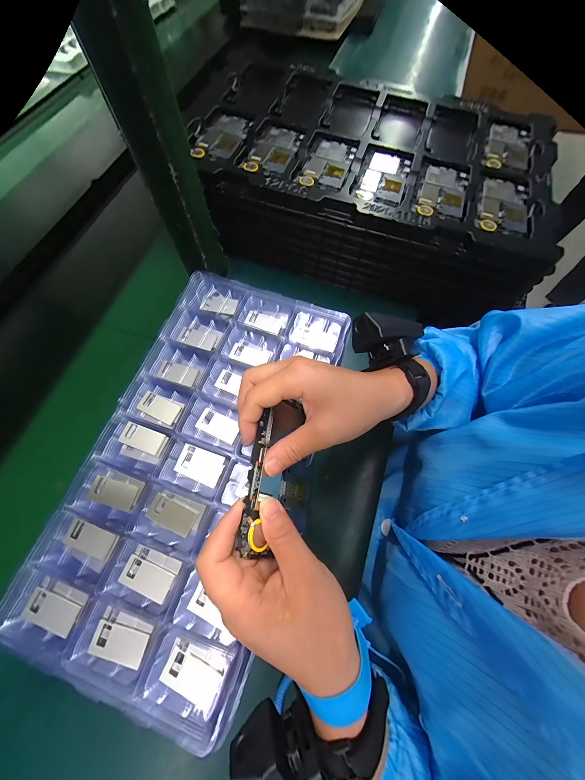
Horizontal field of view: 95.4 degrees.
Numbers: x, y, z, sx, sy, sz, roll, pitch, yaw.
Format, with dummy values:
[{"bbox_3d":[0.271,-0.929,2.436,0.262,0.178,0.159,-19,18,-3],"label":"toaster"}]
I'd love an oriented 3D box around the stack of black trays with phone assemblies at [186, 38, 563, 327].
[{"bbox_3d":[0.106,-0.360,0.458,0.523,0.141,0.337,16,70,7],"label":"stack of black trays with phone assemblies"}]

